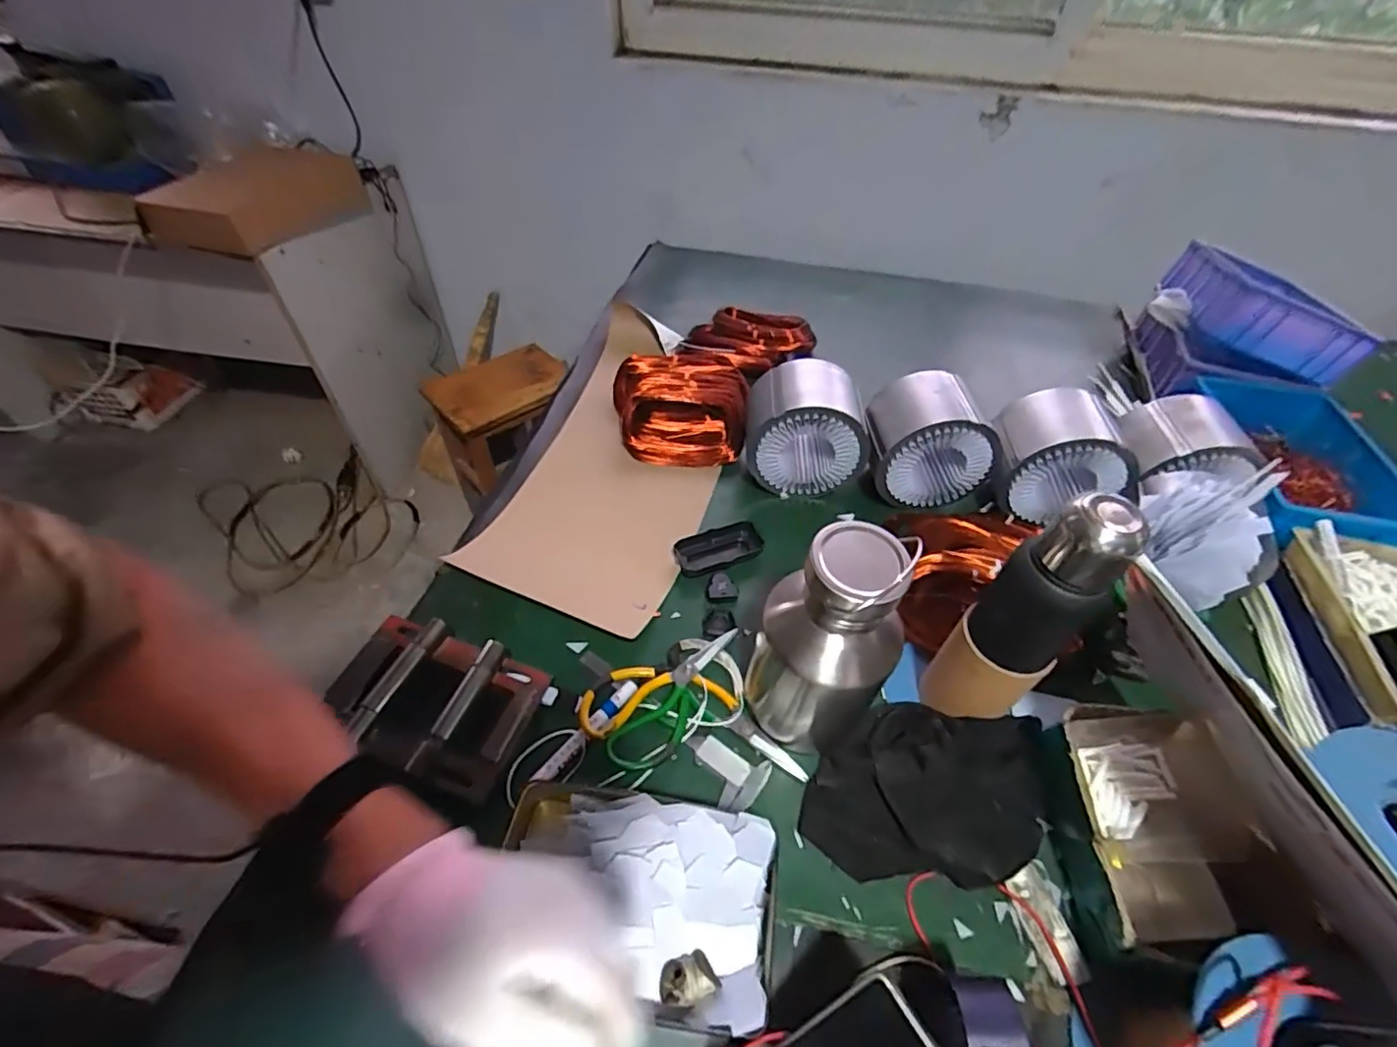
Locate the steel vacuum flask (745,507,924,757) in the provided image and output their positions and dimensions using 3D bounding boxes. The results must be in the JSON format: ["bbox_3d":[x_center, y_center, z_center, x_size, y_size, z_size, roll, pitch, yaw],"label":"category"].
[{"bbox_3d":[0.111,0.109,0.527,0.115,0.233,0.091,15,50,10],"label":"steel vacuum flask"}]

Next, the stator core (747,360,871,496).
[{"bbox_3d":[0.142,-0.127,0.805,0.147,0.147,0.109,3,49,0],"label":"stator core"}]

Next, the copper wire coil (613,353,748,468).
[{"bbox_3d":[-0.030,-0.182,0.900,0.200,0.069,0.204,1,49,-2],"label":"copper wire coil"}]

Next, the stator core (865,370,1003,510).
[{"bbox_3d":[0.302,-0.108,0.795,0.156,0.145,0.107,1,49,-2],"label":"stator core"}]

